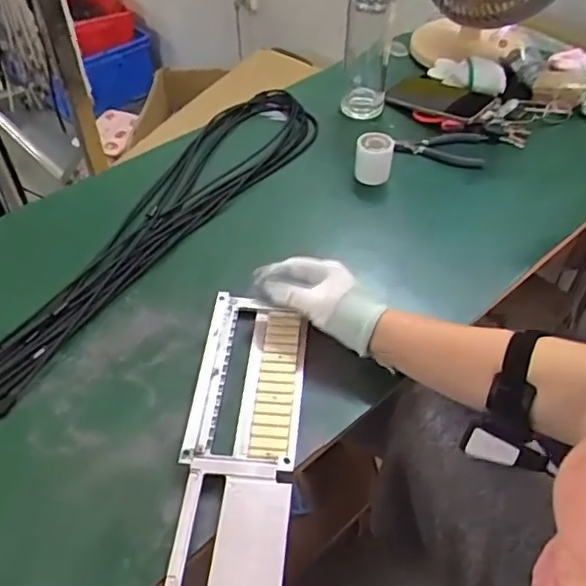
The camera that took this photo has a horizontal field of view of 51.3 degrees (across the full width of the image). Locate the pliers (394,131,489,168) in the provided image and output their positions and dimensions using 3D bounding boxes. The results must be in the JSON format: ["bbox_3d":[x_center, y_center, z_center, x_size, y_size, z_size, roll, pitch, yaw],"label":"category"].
[{"bbox_3d":[0.211,-0.212,0.872,0.129,0.017,0.079,5,47,6],"label":"pliers"}]

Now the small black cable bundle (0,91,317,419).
[{"bbox_3d":[-0.202,-0.060,0.737,0.145,0.024,0.734,25,52,22],"label":"small black cable bundle"}]

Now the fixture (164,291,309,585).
[{"bbox_3d":[-0.049,0.160,0.528,0.098,0.037,0.399,2,51,2],"label":"fixture"}]

